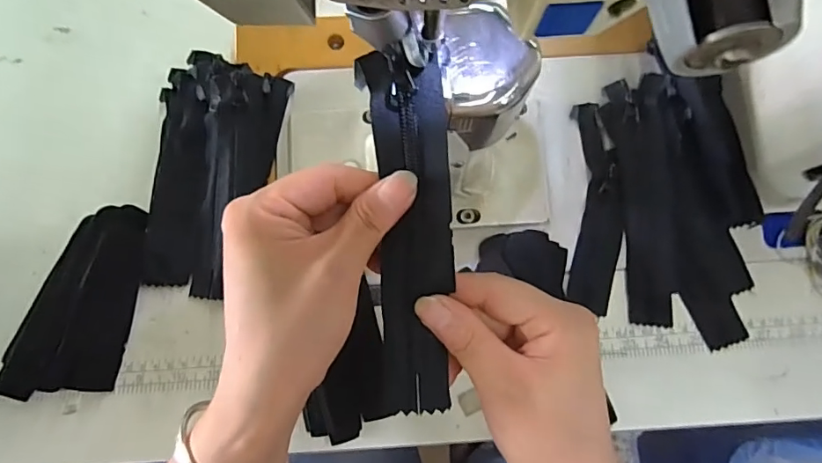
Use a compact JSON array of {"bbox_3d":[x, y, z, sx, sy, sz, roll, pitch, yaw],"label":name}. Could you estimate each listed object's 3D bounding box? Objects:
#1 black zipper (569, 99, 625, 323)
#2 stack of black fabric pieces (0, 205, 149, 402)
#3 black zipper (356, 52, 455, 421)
[{"bbox_3d":[0.144,-0.020,0.380,0.039,0.017,0.157,4,74,0],"label":"black zipper"},{"bbox_3d":[-0.244,0.049,0.362,0.076,0.019,0.138,6,72,1],"label":"stack of black fabric pieces"},{"bbox_3d":[-0.001,0.008,0.231,0.039,0.007,0.169,-1,102,-1],"label":"black zipper"}]

